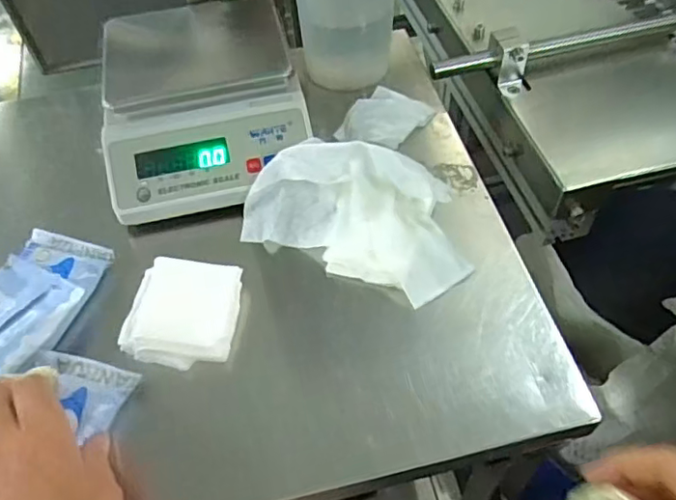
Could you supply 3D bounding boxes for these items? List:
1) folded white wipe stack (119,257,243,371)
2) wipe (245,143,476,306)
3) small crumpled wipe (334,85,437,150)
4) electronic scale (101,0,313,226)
[{"bbox_3d":[-0.125,0.052,0.477,0.084,0.030,0.083,5,54,8],"label":"folded white wipe stack"},{"bbox_3d":[0.017,-0.034,0.506,0.189,0.068,0.092,20,58,18],"label":"wipe"},{"bbox_3d":[0.050,-0.136,0.609,0.070,0.018,0.088,33,62,24],"label":"small crumpled wipe"},{"bbox_3d":[-0.129,-0.148,0.576,0.189,0.066,0.225,-11,54,-5],"label":"electronic scale"}]

